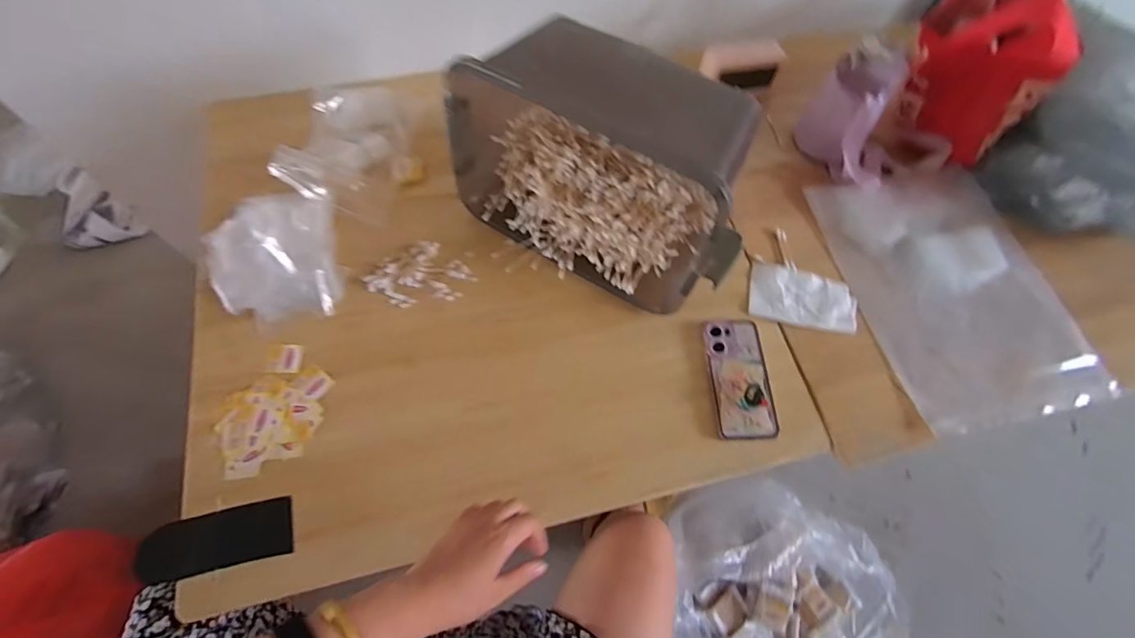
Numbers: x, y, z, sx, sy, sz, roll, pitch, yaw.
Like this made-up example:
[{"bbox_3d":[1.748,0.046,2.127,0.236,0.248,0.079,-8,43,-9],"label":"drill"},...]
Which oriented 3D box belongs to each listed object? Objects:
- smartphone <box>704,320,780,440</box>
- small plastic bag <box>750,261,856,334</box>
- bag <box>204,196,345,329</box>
[{"bbox_3d":[0.229,0.074,0.656,0.078,0.017,0.163,-1,64,-2],"label":"smartphone"},{"bbox_3d":[0.344,-0.029,0.721,0.150,0.013,0.098,14,61,11],"label":"small plastic bag"},{"bbox_3d":[-0.416,-0.085,0.700,0.174,0.030,0.195,-13,65,-8],"label":"bag"}]

